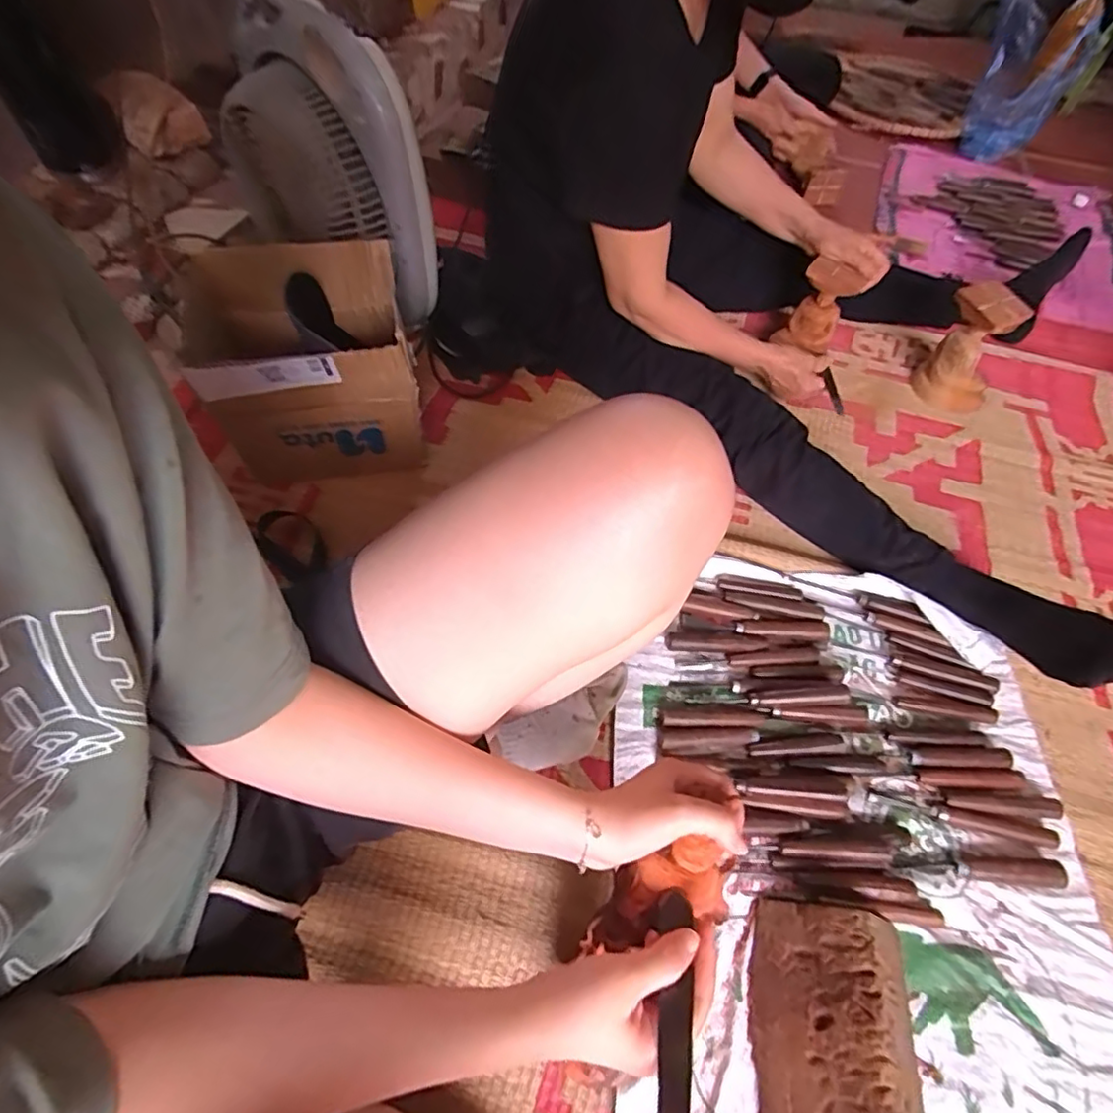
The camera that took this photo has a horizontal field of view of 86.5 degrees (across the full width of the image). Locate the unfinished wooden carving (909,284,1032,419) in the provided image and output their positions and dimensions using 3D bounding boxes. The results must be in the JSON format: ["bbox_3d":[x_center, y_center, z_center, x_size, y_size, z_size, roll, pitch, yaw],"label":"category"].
[{"bbox_3d":[0.644,-0.325,0.917,0.115,0.170,0.104,32,61,16],"label":"unfinished wooden carving"}]

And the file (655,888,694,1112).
[{"bbox_3d":[0.063,0.289,0.325,0.020,0.013,0.196,12,37,4],"label":"file"}]

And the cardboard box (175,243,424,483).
[{"bbox_3d":[-0.295,-0.239,0.752,0.219,0.231,0.200,-7,58,-8],"label":"cardboard box"}]

